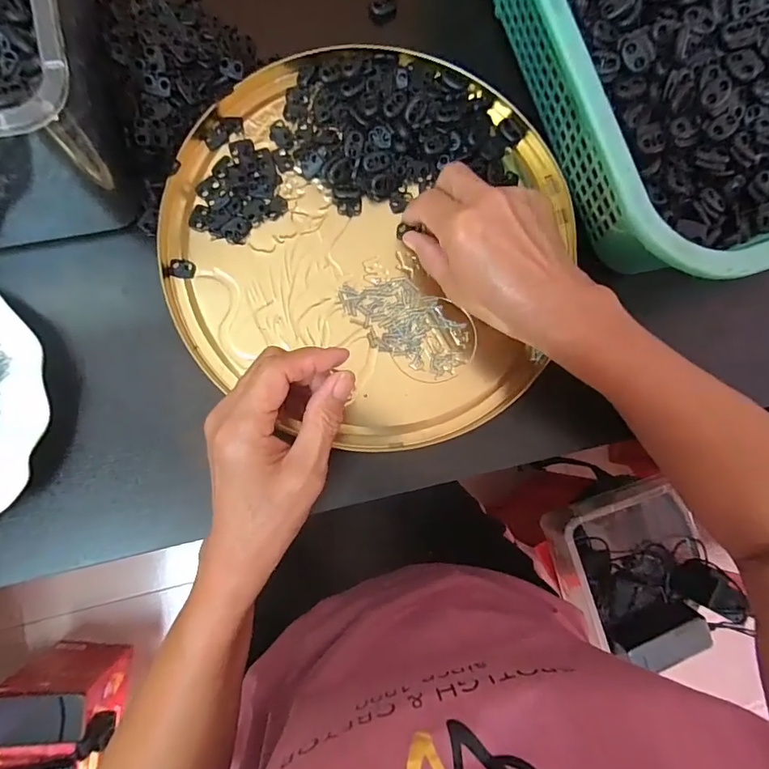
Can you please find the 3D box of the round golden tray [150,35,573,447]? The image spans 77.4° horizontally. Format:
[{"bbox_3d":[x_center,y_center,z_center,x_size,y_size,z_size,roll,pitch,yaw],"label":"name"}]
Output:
[{"bbox_3d":[-0.009,-0.114,0.351,0.284,0.022,0.282,1,84,-5],"label":"round golden tray"}]

